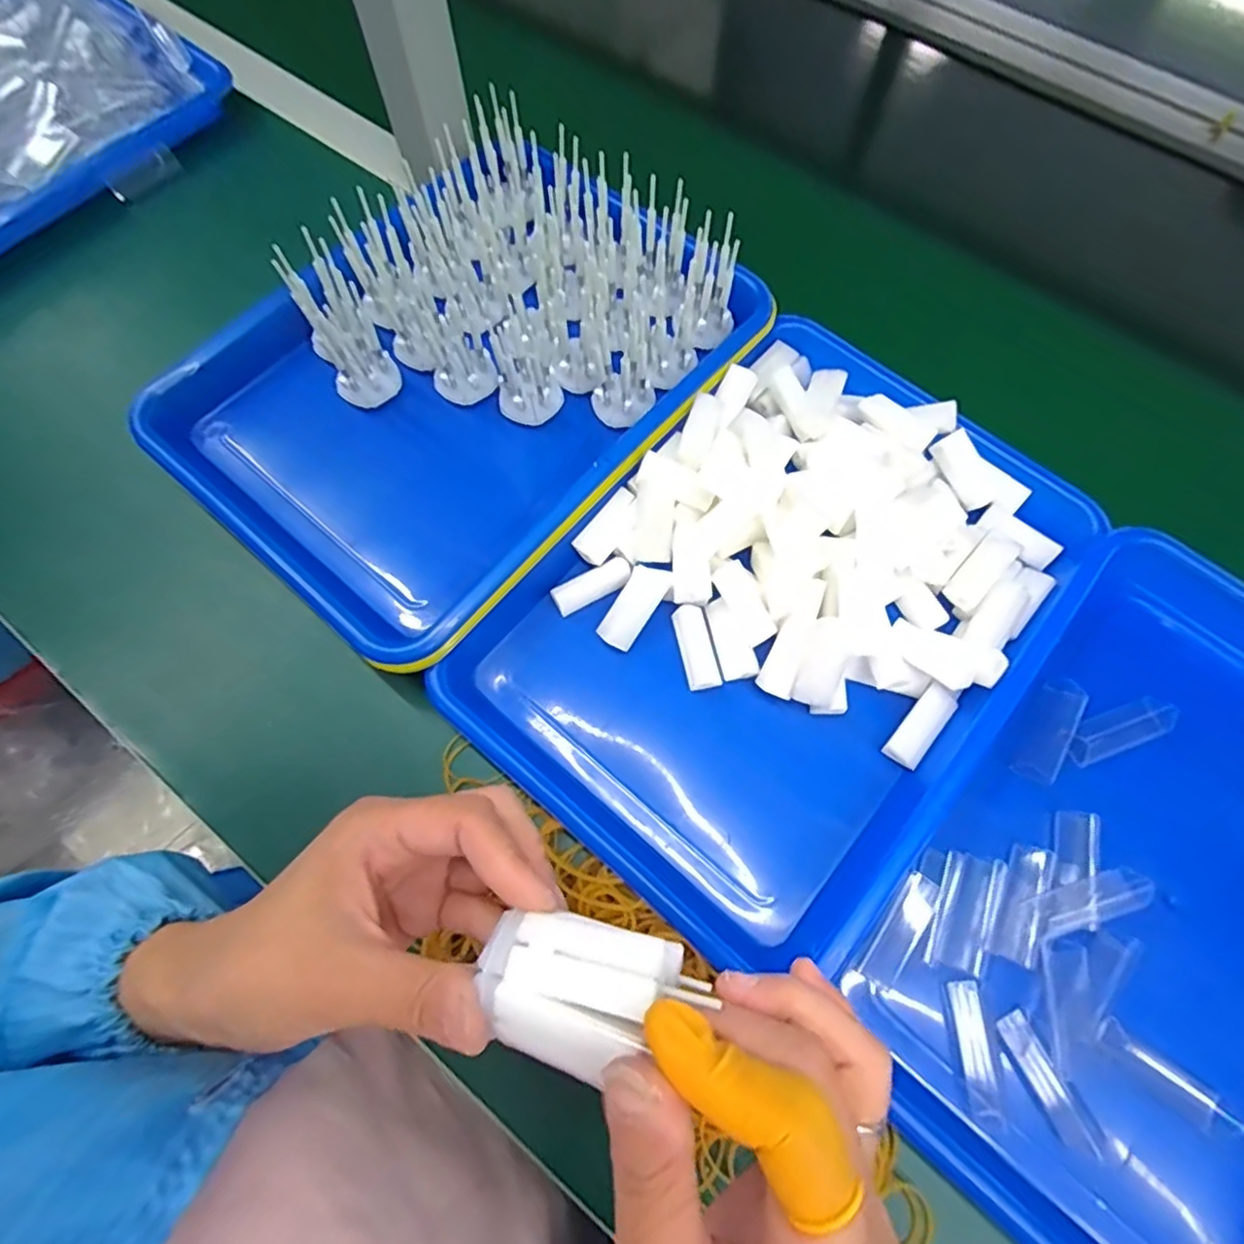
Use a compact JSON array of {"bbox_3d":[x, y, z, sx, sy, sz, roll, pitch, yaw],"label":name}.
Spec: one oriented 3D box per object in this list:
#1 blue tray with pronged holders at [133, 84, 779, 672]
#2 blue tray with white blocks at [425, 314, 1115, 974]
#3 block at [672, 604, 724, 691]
[{"bbox_3d":[-0.091,-0.159,0.390,0.242,0.072,0.336,39,74,13],"label":"blue tray with pronged holders"},{"bbox_3d":[0.089,-0.011,0.354,0.228,0.047,0.325,39,74,13],"label":"blue tray with white blocks"},{"bbox_3d":[0.042,0.014,0.354,0.018,0.007,0.046,-12,70,-5],"label":"block"}]

